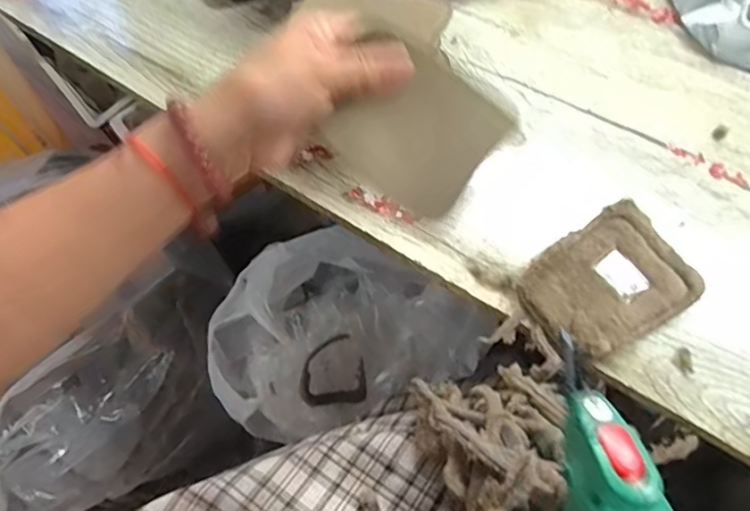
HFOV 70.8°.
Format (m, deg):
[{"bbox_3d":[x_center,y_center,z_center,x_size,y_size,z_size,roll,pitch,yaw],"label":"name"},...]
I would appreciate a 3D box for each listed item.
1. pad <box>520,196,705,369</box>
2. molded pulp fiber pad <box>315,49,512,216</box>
[{"bbox_3d":[0.176,0.022,0.405,0.125,0.015,0.093,-29,68,-12],"label":"pad"},{"bbox_3d":[0.026,-0.071,0.307,0.084,0.006,0.076,38,102,-18],"label":"molded pulp fiber pad"}]

